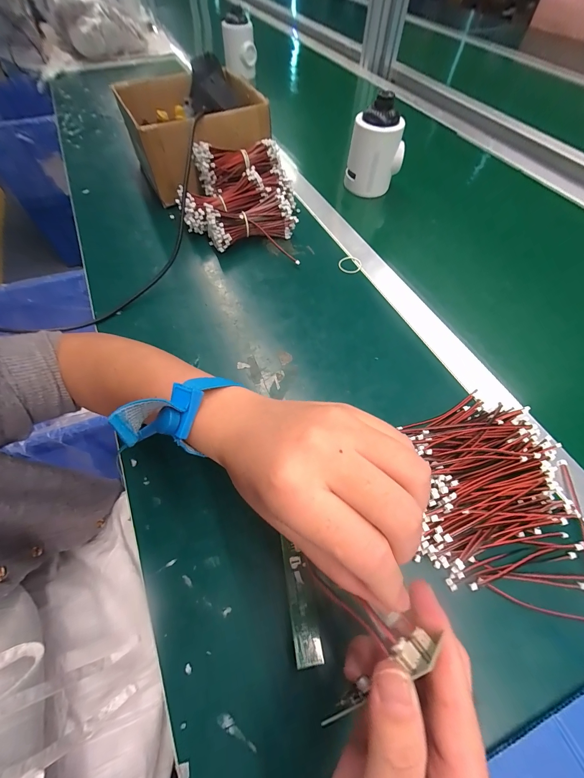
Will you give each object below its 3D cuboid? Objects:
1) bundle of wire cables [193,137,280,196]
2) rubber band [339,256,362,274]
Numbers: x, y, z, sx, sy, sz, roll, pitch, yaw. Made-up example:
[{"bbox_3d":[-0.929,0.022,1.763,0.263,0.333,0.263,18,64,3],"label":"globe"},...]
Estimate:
[{"bbox_3d":[-0.081,-0.349,0.459,0.128,0.052,0.044,-21,64,-10],"label":"bundle of wire cables"},{"bbox_3d":[0.083,-0.179,0.428,0.032,0.004,0.031,9,63,5],"label":"rubber band"}]

